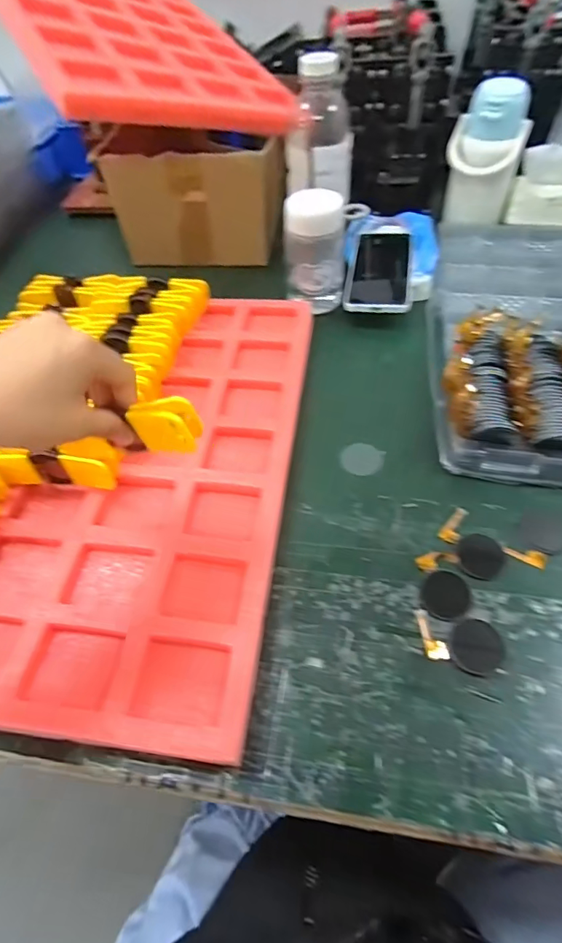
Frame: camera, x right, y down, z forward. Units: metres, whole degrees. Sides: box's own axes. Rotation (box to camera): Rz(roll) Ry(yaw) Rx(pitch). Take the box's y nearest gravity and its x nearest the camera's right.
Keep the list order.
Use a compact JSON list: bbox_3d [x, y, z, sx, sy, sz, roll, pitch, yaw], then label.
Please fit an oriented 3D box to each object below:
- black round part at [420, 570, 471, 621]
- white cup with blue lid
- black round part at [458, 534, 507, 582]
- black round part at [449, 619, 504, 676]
[{"bbox_3d":[0.132,0.099,0.377,0.036,0.004,0.041,28,59,23],"label":"black round part"},{"bbox_3d":[0.275,-0.420,0.639,0.094,0.157,0.074,13,55,13],"label":"white cup with blue lid"},{"bbox_3d":[0.168,0.070,0.394,0.037,0.004,0.041,10,54,12],"label":"black round part"},{"bbox_3d":[0.146,0.130,0.350,0.035,0.004,0.039,24,58,20],"label":"black round part"}]

